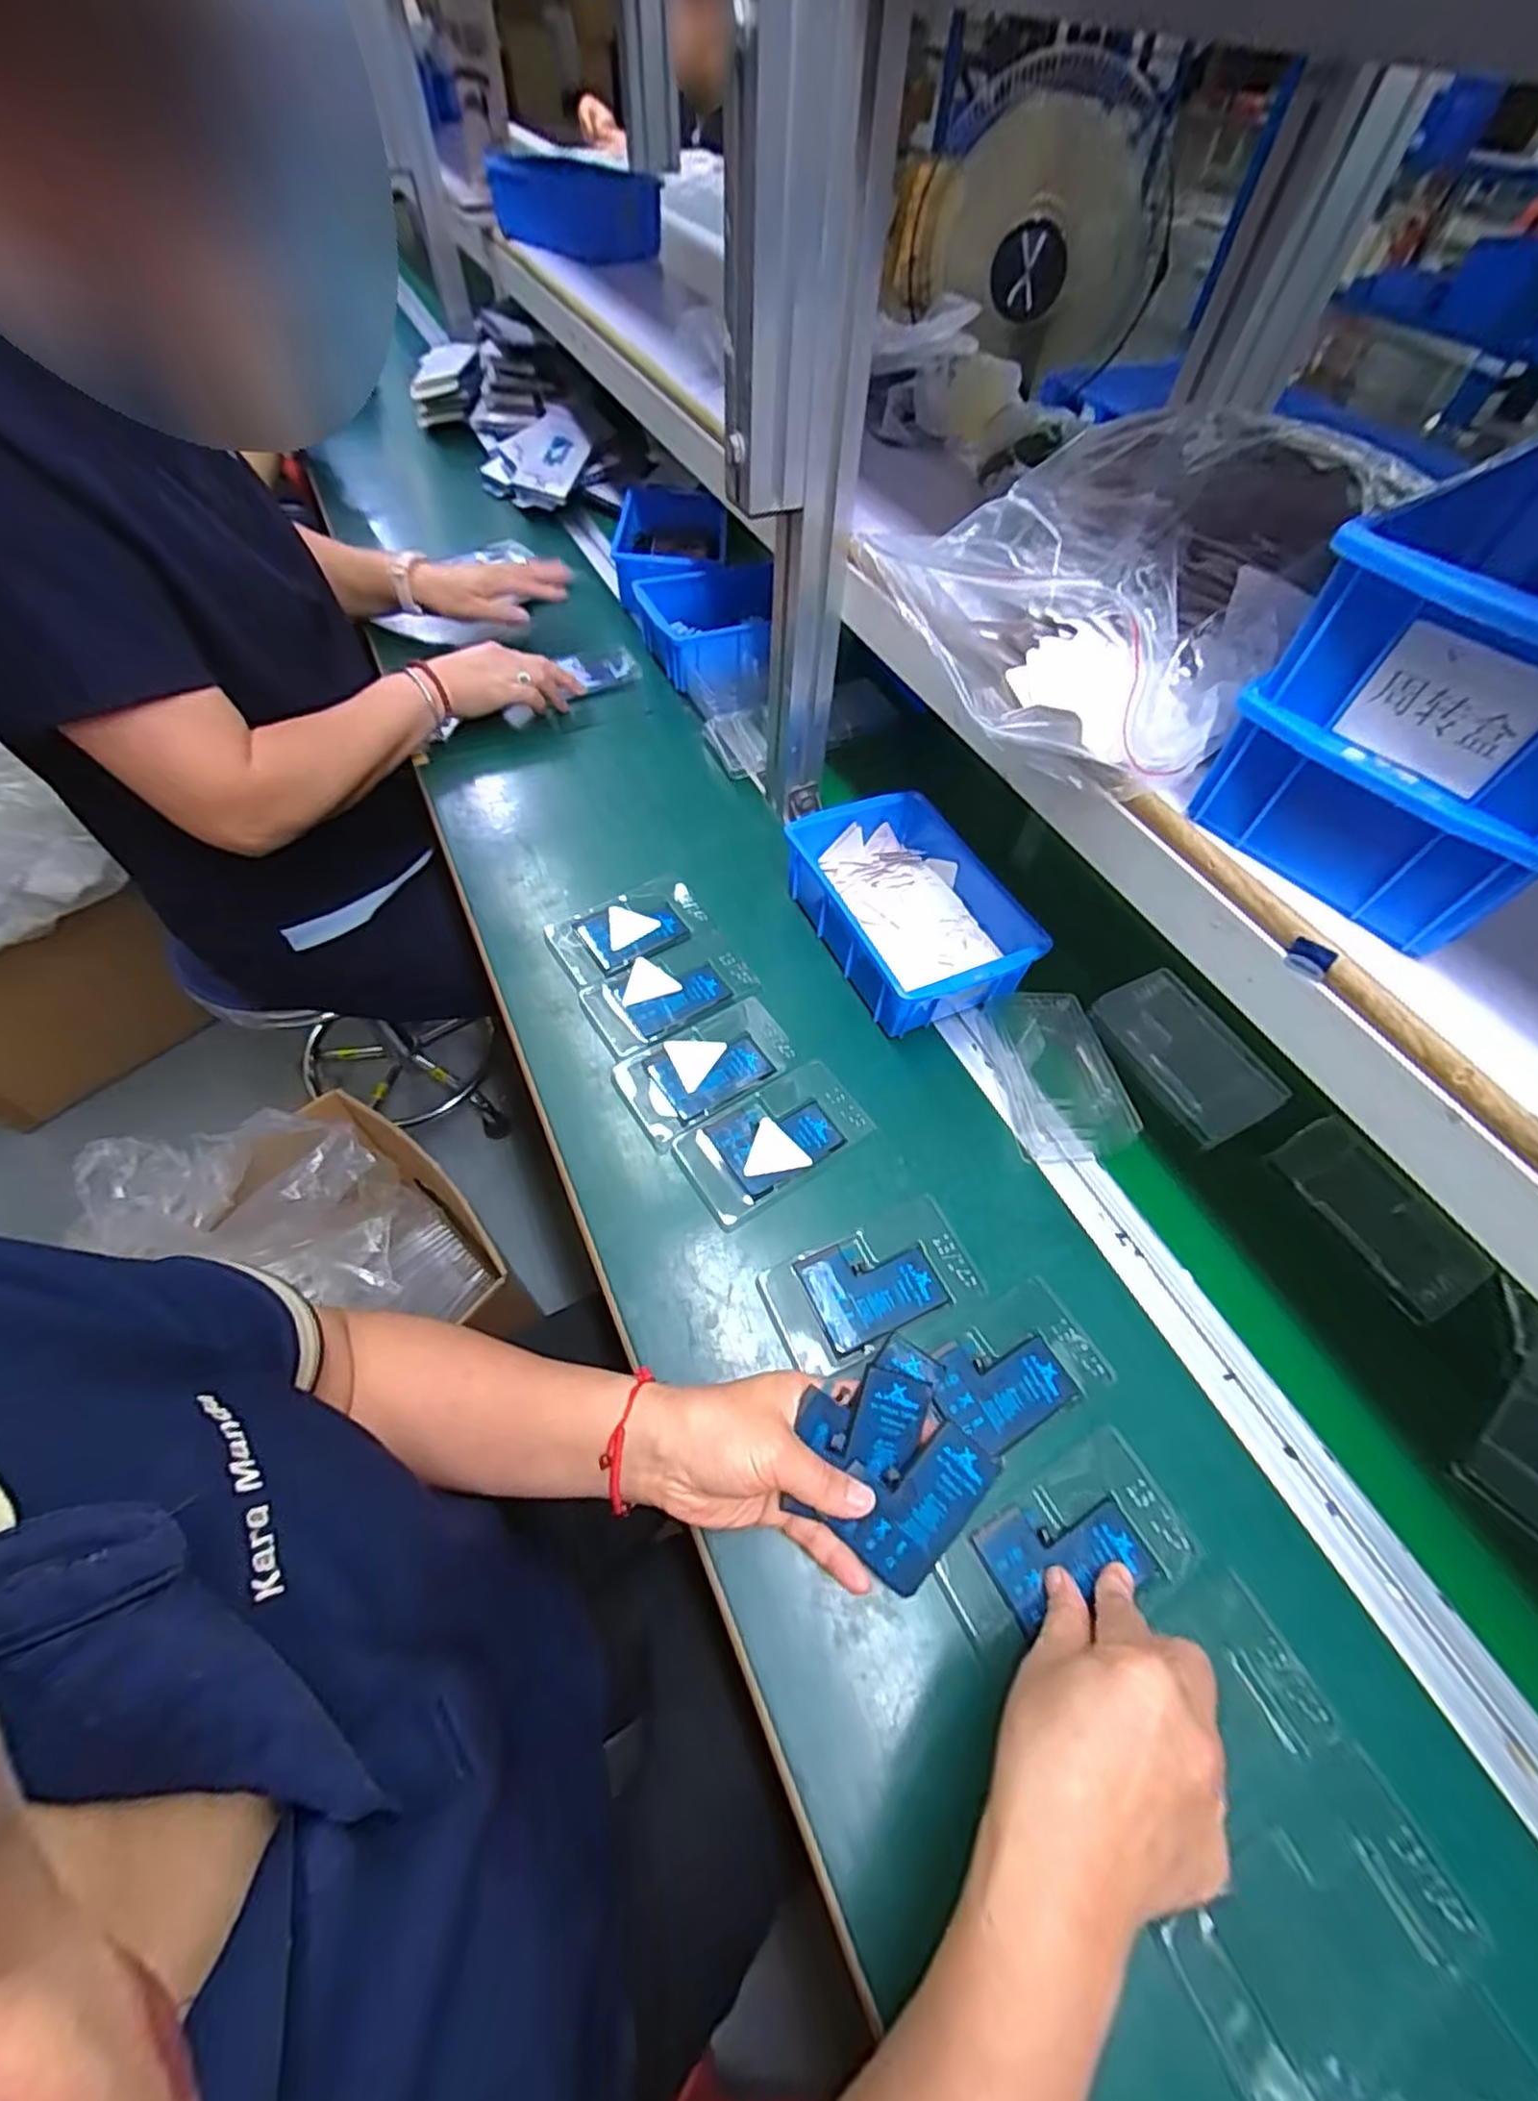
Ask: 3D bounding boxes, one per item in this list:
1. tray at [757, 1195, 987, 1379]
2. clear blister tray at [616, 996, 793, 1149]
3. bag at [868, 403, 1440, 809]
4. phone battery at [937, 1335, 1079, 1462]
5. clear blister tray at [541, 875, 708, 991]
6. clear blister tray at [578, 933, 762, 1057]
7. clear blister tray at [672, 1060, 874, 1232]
[{"bbox_3d":[0.065,0.145,0.439,0.127,0.004,0.069,-19,60,-16],"label":"tray"},{"bbox_3d":[-0.046,0.012,0.519,0.124,0.007,0.070,-27,63,-20],"label":"clear blister tray"},{"bbox_3d":[0.180,-0.246,0.373,0.192,0.103,0.193,39,63,20],"label":"bag"},{"bbox_3d":[0.134,0.193,0.408,0.078,0.005,0.055,-22,66,-19],"label":"phone battery"},{"bbox_3d":[-0.116,-0.103,0.588,0.123,0.009,0.075,-23,61,-18],"label":"clear blister tray"},{"bbox_3d":[-0.076,-0.046,0.559,0.128,0.016,0.076,-24,62,-19],"label":"clear blister tray"},{"bbox_3d":[0.004,0.061,0.489,0.128,0.004,0.073,-30,63,-14],"label":"clear blister tray"}]

